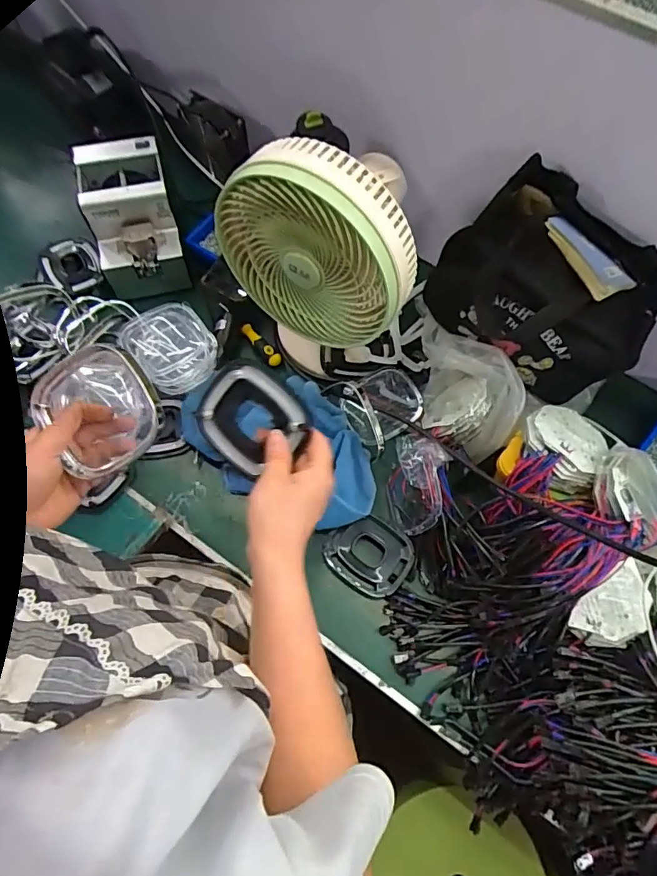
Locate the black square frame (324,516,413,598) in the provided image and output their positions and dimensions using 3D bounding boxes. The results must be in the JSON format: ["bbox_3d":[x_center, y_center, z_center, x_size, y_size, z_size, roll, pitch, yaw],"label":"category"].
[{"bbox_3d":[0.053,0.153,0.655,0.112,0.019,0.088,34,72,12],"label":"black square frame"}]

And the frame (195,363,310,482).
[{"bbox_3d":[-0.077,-0.017,0.465,0.103,0.016,0.094,40,97,10],"label":"frame"}]

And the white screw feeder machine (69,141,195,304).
[{"bbox_3d":[-0.308,-0.347,0.787,0.130,0.129,0.194,-14,69,-7],"label":"white screw feeder machine"}]

